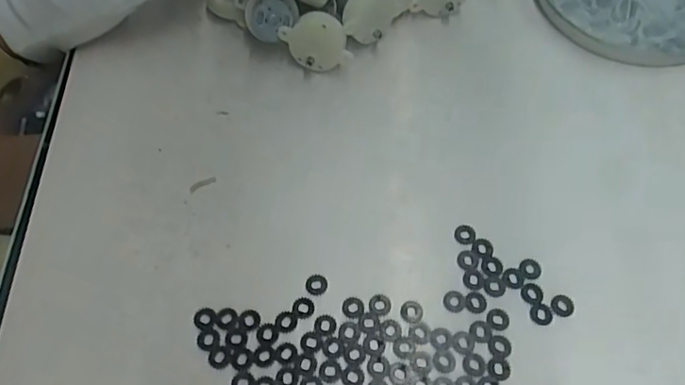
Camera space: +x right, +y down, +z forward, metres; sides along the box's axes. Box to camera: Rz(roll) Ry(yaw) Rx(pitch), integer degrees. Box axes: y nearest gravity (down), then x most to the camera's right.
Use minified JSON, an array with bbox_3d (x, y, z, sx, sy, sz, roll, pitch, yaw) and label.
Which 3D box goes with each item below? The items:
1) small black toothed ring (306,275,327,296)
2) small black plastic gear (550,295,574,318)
[{"bbox_3d":[-0.013,0.045,0.268,0.010,0.004,0.011,0,62,0],"label":"small black toothed ring"},{"bbox_3d":[0.107,0.054,0.264,0.011,0.004,0.010,0,62,0],"label":"small black plastic gear"}]

